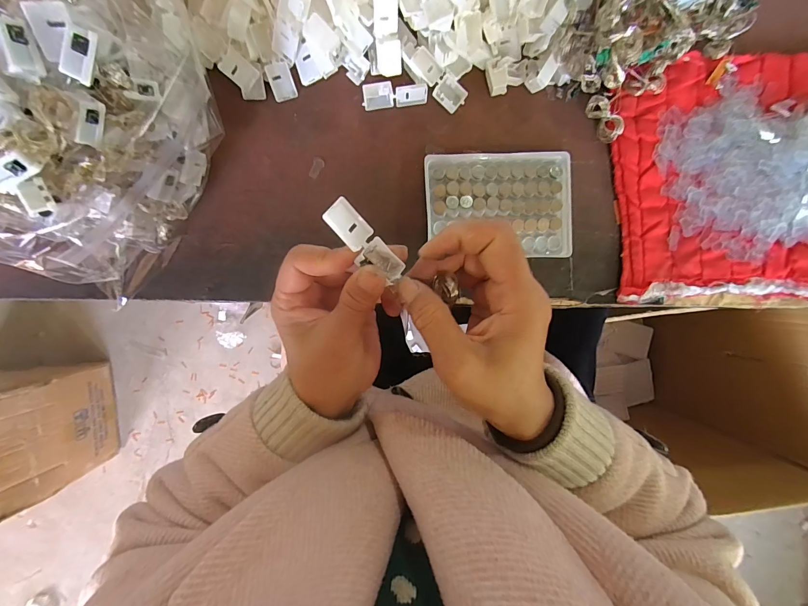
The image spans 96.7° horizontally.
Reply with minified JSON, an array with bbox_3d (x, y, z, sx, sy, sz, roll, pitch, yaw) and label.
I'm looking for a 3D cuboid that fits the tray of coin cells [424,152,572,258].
[{"bbox_3d":[0.085,-0.089,0.323,0.129,0.009,0.091,0,93,-2],"label":"tray of coin cells"}]

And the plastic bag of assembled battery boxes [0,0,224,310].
[{"bbox_3d":[-0.235,-0.113,0.247,0.136,0.141,0.197,31,92,-3],"label":"plastic bag of assembled battery boxes"}]

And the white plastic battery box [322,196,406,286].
[{"bbox_3d":[-0.024,-0.035,0.211,0.055,0.011,0.021,44,55,-19],"label":"white plastic battery box"}]

